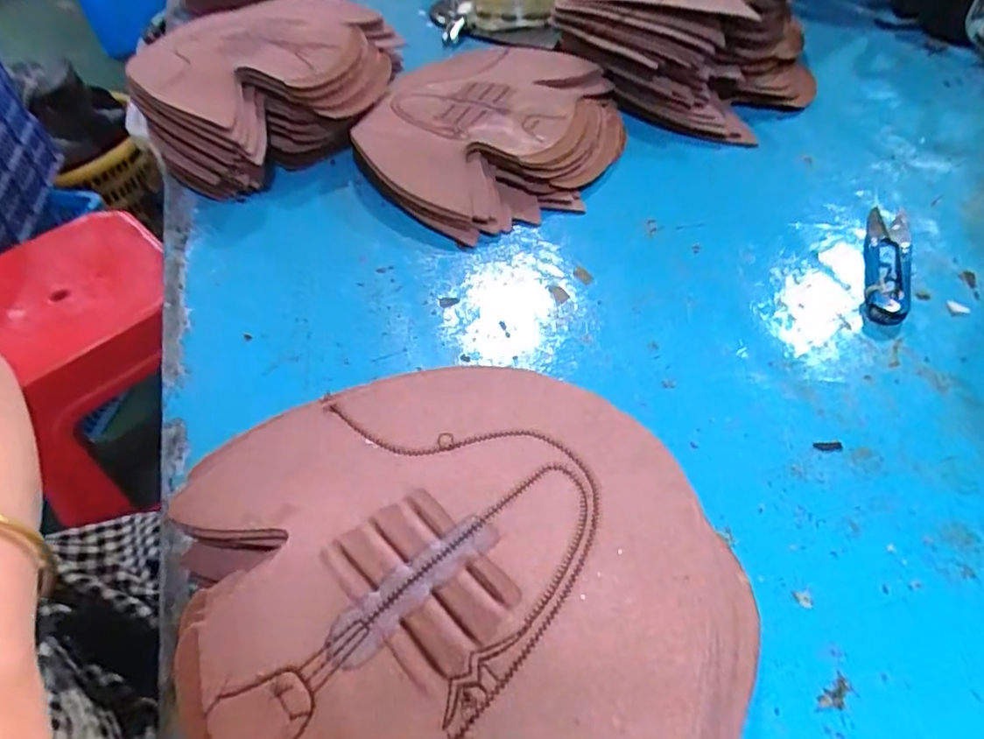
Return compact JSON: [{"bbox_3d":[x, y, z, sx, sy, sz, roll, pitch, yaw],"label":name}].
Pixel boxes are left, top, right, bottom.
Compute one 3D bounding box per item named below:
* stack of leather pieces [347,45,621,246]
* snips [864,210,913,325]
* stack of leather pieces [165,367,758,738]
[{"bbox_3d":[0.003,-0.177,0.452,0.198,0.038,0.189,-19,50,-12],"label":"stack of leather pieces"},{"bbox_3d":[0.233,-0.065,0.364,0.025,0.007,0.111,15,52,17],"label":"snips"},{"bbox_3d":[-0.009,0.085,0.215,0.170,0.061,0.200,-34,55,-23],"label":"stack of leather pieces"}]

